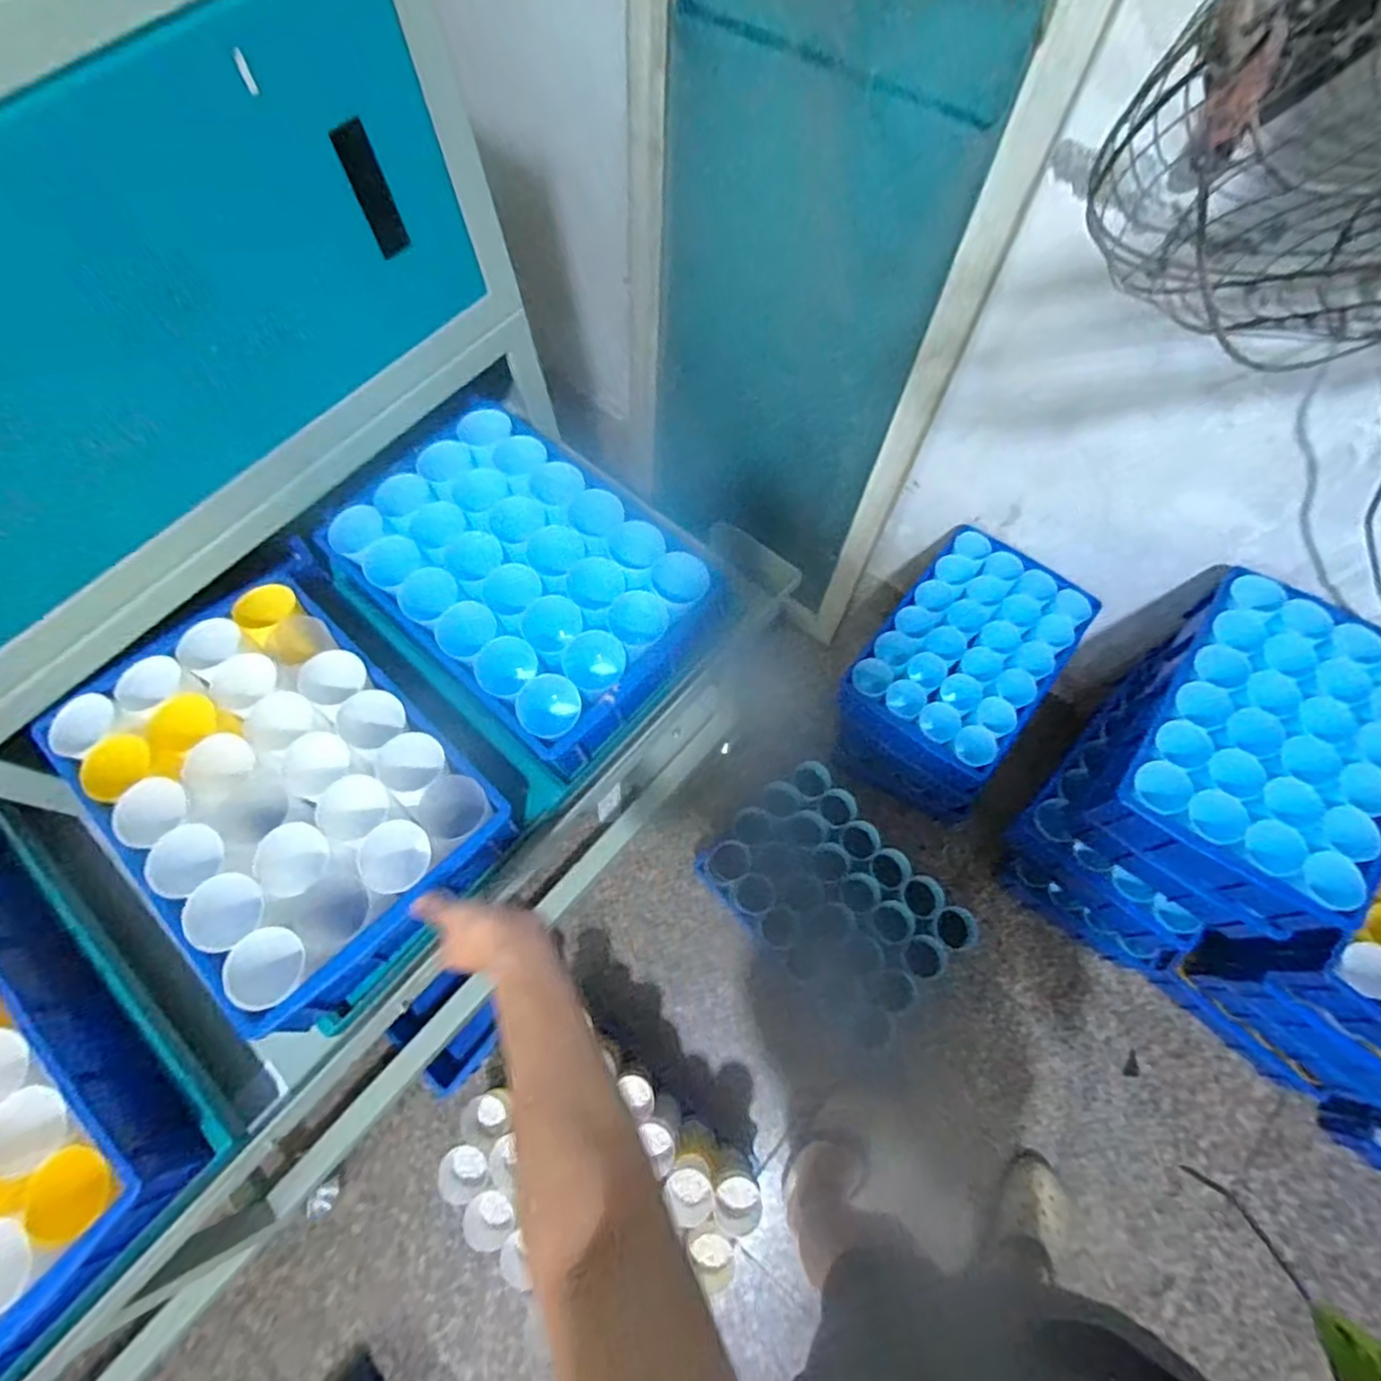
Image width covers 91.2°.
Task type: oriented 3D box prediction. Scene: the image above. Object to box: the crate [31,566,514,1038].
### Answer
[{"bbox_3d":[-0.406,0.076,0.669,0.415,0.106,0.271,41,75,17],"label":"crate"}]

